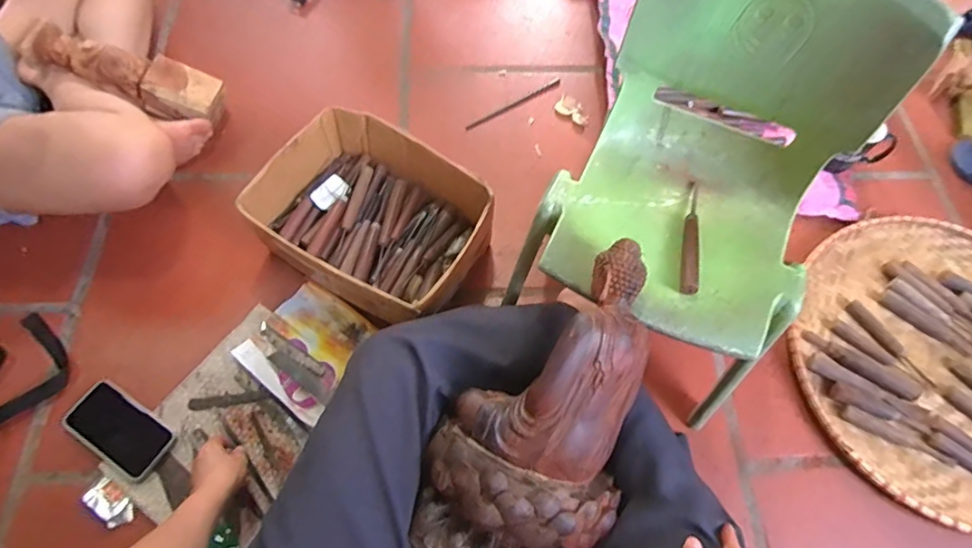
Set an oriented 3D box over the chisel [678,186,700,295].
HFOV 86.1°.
[{"bbox_3d":[0.249,-0.047,0.634,0.023,0.020,0.172,16,53,7],"label":"chisel"}]

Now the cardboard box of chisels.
[{"bbox_3d":[-0.171,-0.086,0.818,0.332,0.123,0.252,29,67,11],"label":"cardboard box of chisels"}]

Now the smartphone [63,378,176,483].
[{"bbox_3d":[-0.518,0.220,0.735,0.150,0.017,0.079,32,67,12],"label":"smartphone"}]

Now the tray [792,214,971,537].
[{"bbox_3d":[0.738,0.138,0.825,0.467,0.030,0.496,0,66,0],"label":"tray"}]

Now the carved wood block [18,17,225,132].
[{"bbox_3d":[-0.636,-0.348,0.926,0.306,0.073,0.090,18,66,-14],"label":"carved wood block"}]

